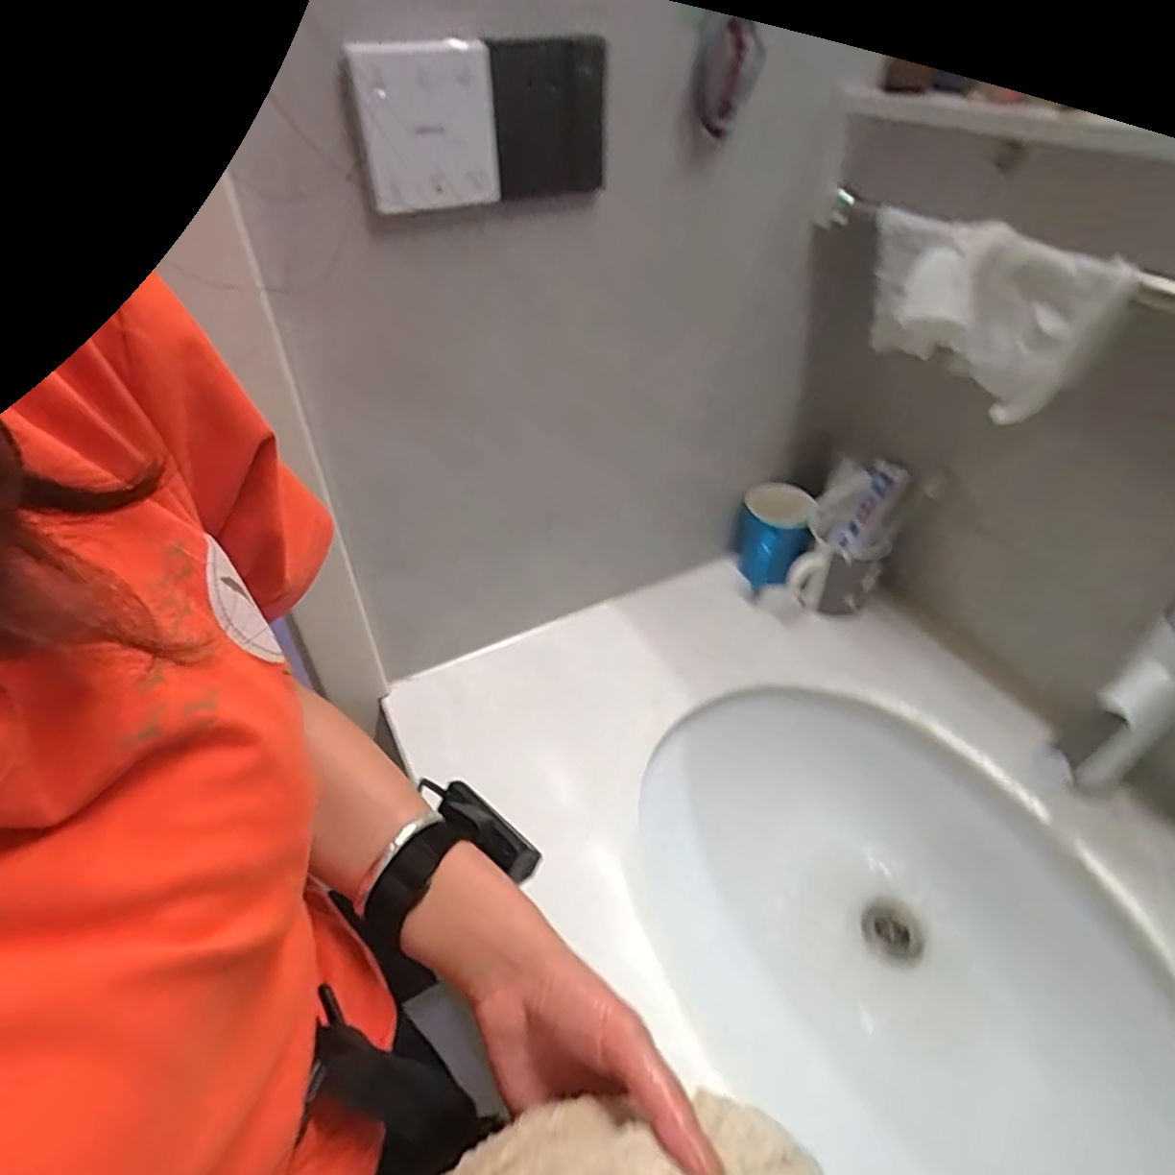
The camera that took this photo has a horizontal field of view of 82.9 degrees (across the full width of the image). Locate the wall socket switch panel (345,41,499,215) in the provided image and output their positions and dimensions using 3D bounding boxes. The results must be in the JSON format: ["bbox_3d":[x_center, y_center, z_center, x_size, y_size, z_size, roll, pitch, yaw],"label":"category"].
[{"bbox_3d":[-0.099,-0.287,0.420,0.083,0.085,0.017,-21,45,-22],"label":"wall socket switch panel"}]

